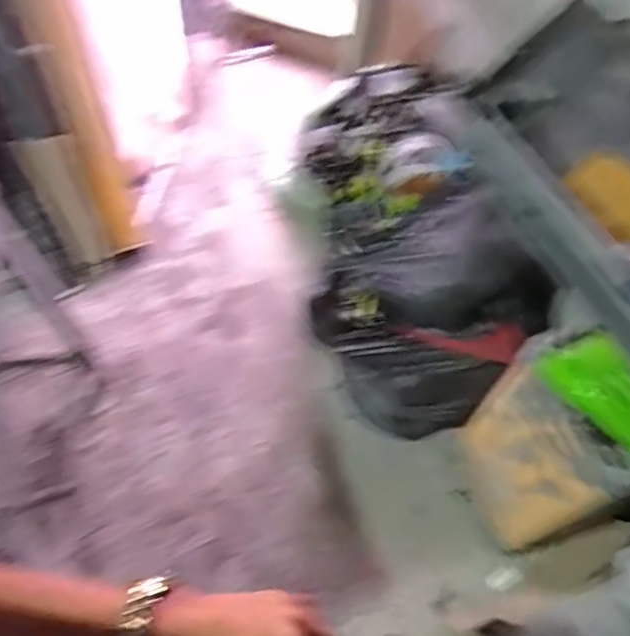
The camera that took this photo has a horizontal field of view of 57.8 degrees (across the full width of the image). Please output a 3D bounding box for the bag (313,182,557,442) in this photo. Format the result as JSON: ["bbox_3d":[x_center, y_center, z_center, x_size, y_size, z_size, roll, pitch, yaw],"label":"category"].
[{"bbox_3d":[0.284,-0.033,1.504,0.545,0.505,0.564,-39,67,-24],"label":"bag"}]

